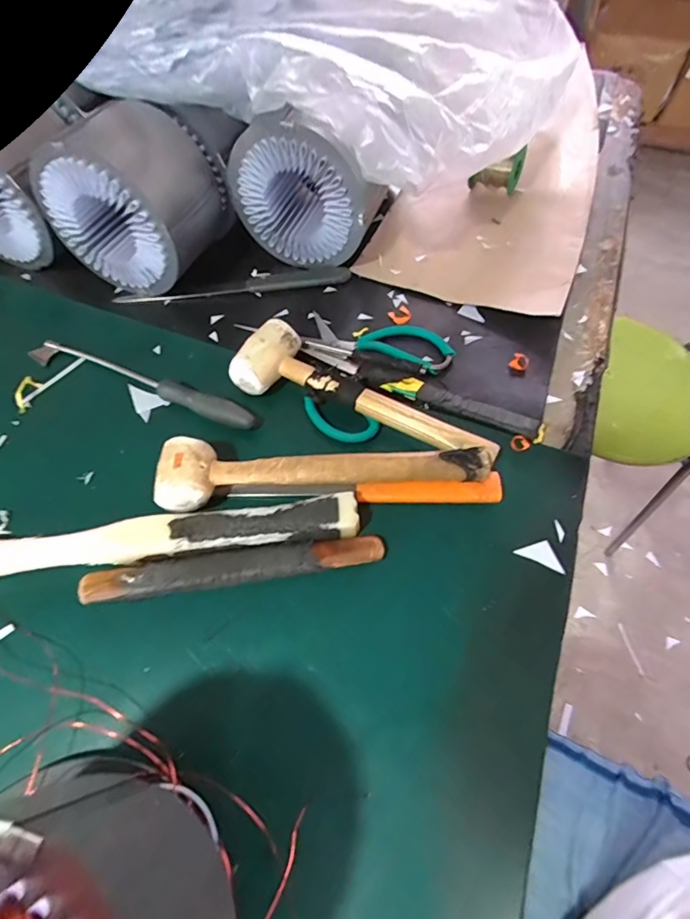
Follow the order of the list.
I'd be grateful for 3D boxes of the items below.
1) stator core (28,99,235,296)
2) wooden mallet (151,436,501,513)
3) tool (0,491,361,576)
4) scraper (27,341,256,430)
[{"bbox_3d":[-0.227,-0.284,0.491,0.154,0.148,0.123,15,60,9],"label":"stator core"},{"bbox_3d":[-0.018,0.008,0.373,0.263,0.041,0.052,-4,61,-2],"label":"wooden mallet"},{"bbox_3d":[-0.151,0.064,0.355,0.322,0.041,0.040,-4,59,-3],"label":"tool"},{"bbox_3d":[-0.204,-0.078,0.444,0.261,0.022,0.029,20,61,11],"label":"scraper"}]

